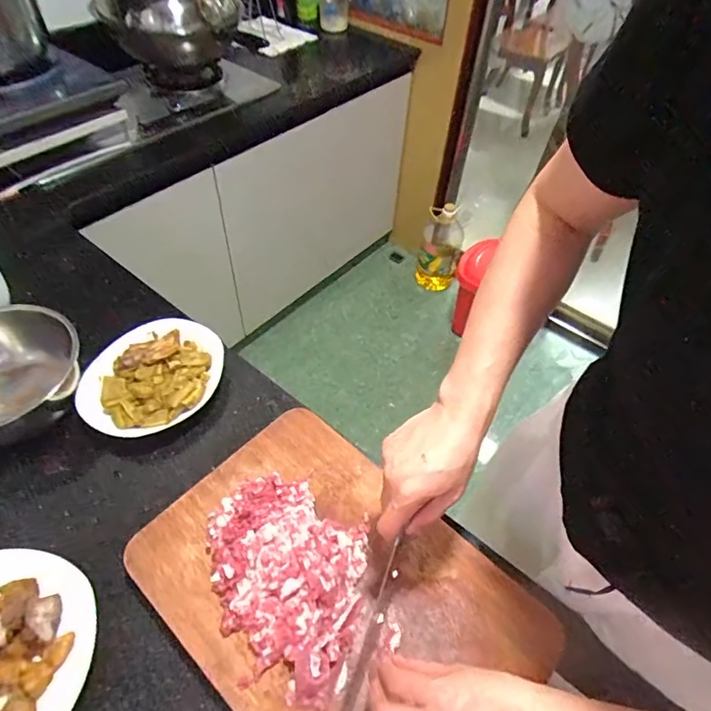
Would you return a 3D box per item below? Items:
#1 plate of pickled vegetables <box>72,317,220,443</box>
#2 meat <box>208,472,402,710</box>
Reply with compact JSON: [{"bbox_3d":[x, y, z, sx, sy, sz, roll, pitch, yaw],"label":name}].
[{"bbox_3d":[-0.268,0.024,0.644,0.150,0.028,0.191,31,55,20],"label":"plate of pickled vegetables"},{"bbox_3d":[-0.059,0.217,0.483,0.154,0.036,0.212,-12,52,-13],"label":"meat"}]

